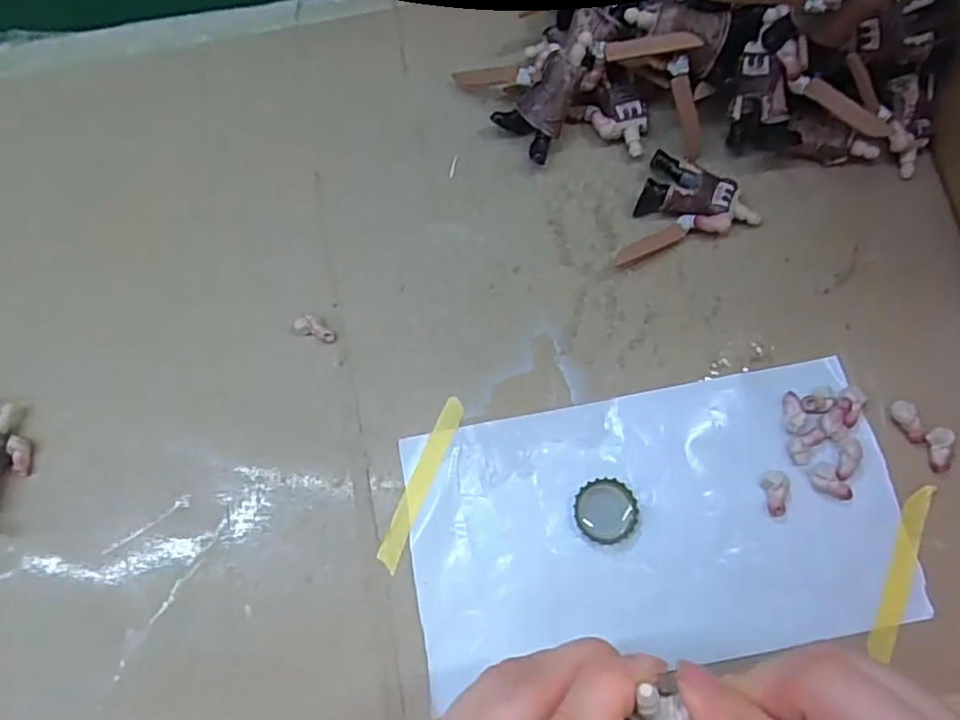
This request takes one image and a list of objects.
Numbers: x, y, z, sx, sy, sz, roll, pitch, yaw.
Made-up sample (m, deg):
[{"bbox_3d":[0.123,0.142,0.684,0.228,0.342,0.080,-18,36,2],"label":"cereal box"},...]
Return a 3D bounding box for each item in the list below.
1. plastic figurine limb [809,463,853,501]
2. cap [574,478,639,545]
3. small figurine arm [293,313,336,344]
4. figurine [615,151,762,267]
[{"bbox_3d":[0.159,0.056,0.283,0.012,0.008,0.020,-42,79,-10],"label":"plastic figurine limb"},{"bbox_3d":[0.057,0.069,0.283,0.028,0.007,0.028,0,75,0],"label":"cap"},{"bbox_3d":[-0.081,-0.015,0.309,0.021,0.006,0.010,27,76,-5],"label":"small figurine arm"},{"bbox_3d":[0.107,-0.070,0.314,0.058,0.018,0.058,20,76,6],"label":"figurine"}]

